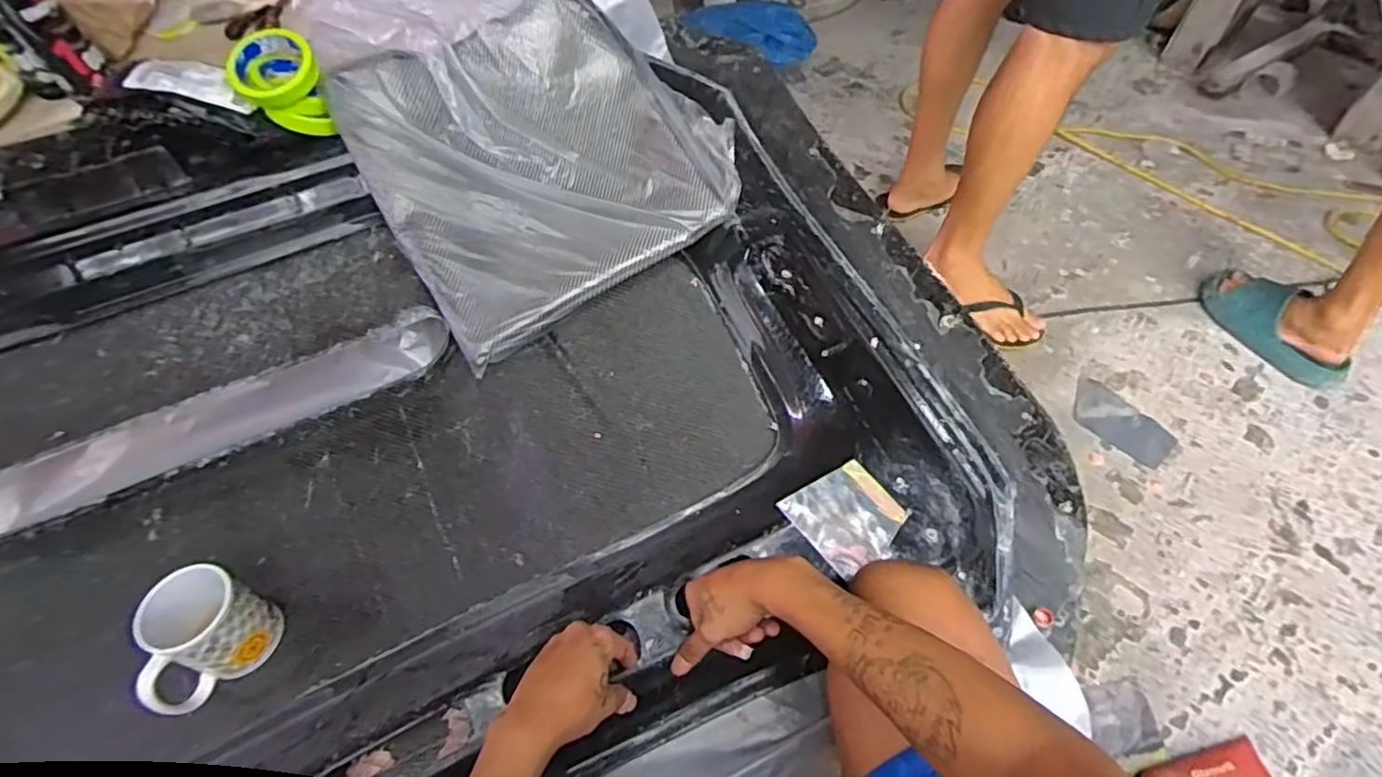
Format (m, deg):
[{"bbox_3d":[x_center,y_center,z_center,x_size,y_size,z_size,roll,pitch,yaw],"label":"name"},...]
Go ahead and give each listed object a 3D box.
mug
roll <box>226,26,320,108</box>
[{"bbox_3d":[-0.456,0.233,0.608,0.072,0.102,0.107,29,60,21],"label":"mug"},{"bbox_3d":[-0.506,-0.387,0.789,0.097,0.031,0.093,0,85,-5],"label":"roll"}]

